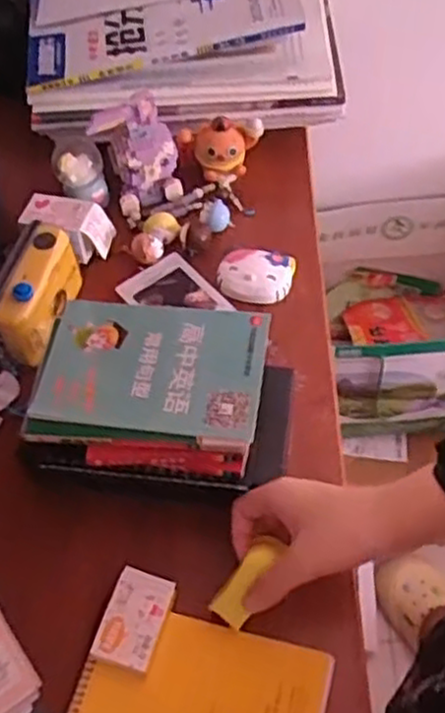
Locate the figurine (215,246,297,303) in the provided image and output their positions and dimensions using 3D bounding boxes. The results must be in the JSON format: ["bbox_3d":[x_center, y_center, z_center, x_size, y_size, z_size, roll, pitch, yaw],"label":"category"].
[{"bbox_3d":[0.028,-0.071,0.638,0.063,0.016,0.051,9,58,9],"label":"figurine"}]

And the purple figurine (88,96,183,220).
[{"bbox_3d":[-0.076,-0.178,0.668,0.072,0.094,0.060,-11,57,-4],"label":"purple figurine"}]

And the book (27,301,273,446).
[{"bbox_3d":[-0.048,0.008,0.497,0.147,0.017,0.105,5,57,7],"label":"book"}]

